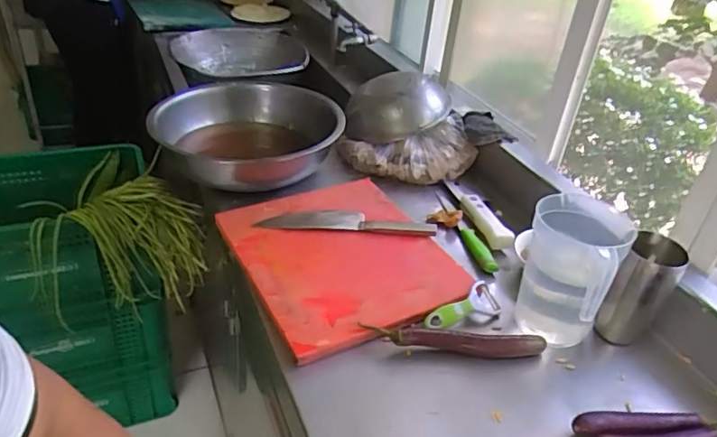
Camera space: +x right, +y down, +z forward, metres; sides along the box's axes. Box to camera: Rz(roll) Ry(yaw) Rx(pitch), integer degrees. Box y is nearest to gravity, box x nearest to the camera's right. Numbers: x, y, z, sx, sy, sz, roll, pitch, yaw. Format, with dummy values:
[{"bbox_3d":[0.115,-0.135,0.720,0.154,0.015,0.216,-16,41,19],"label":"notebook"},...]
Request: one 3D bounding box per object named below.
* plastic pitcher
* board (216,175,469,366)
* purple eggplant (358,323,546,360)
[{"bbox_3d":[0.317,0.098,0.861,0.137,0.218,0.164,21,37,19],"label":"plastic pitcher"},{"bbox_3d":[-0.035,0.061,1.002,0.342,0.034,0.400,-13,39,-27],"label":"board"},{"bbox_3d":[0.146,0.187,0.838,0.272,0.034,0.032,7,34,1],"label":"purple eggplant"}]

